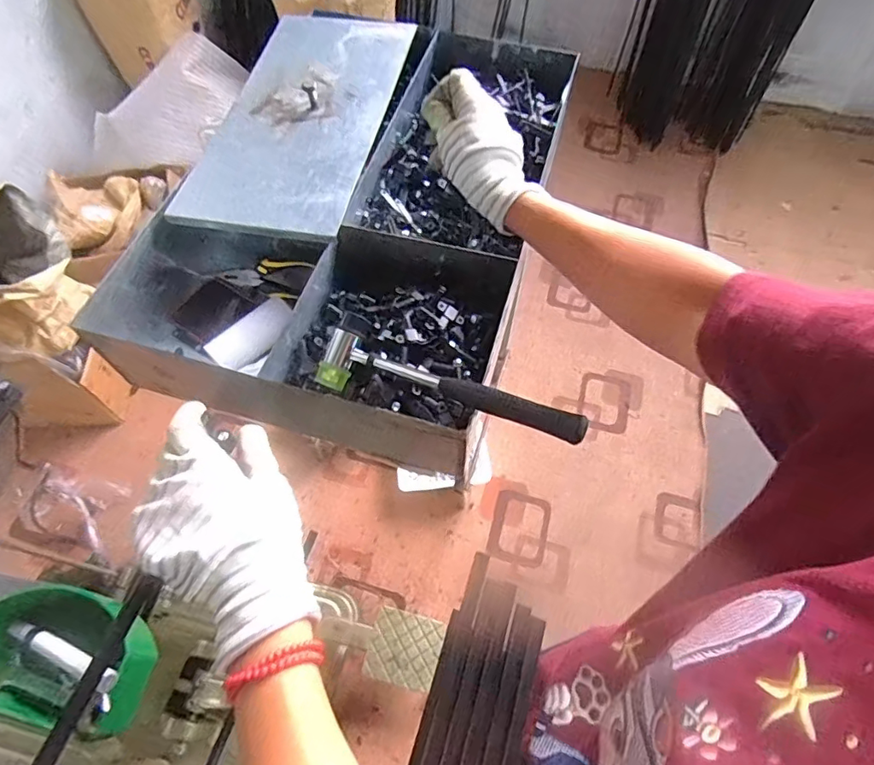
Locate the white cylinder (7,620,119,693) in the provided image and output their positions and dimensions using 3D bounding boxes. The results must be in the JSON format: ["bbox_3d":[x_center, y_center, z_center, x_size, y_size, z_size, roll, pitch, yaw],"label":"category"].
[{"bbox_3d":[-0.308,0.218,0.429,0.136,0.014,0.016,8,57,26],"label":"white cylinder"}]

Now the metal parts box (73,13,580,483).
[{"bbox_3d":[-0.096,-0.253,0.679,0.424,0.142,0.641,14,59,8],"label":"metal parts box"}]

